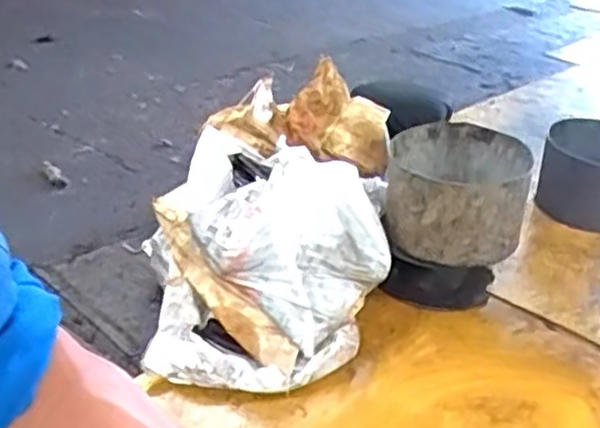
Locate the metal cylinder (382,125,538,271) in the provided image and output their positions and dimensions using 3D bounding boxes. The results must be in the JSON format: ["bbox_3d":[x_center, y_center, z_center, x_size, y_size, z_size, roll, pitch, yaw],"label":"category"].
[{"bbox_3d":[0.321,-0.040,1.549,0.283,0.197,0.270,9,29,7],"label":"metal cylinder"}]

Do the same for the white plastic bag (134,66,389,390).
[{"bbox_3d":[-0.055,0.024,1.433,0.443,0.365,0.563,8,29,5],"label":"white plastic bag"}]

